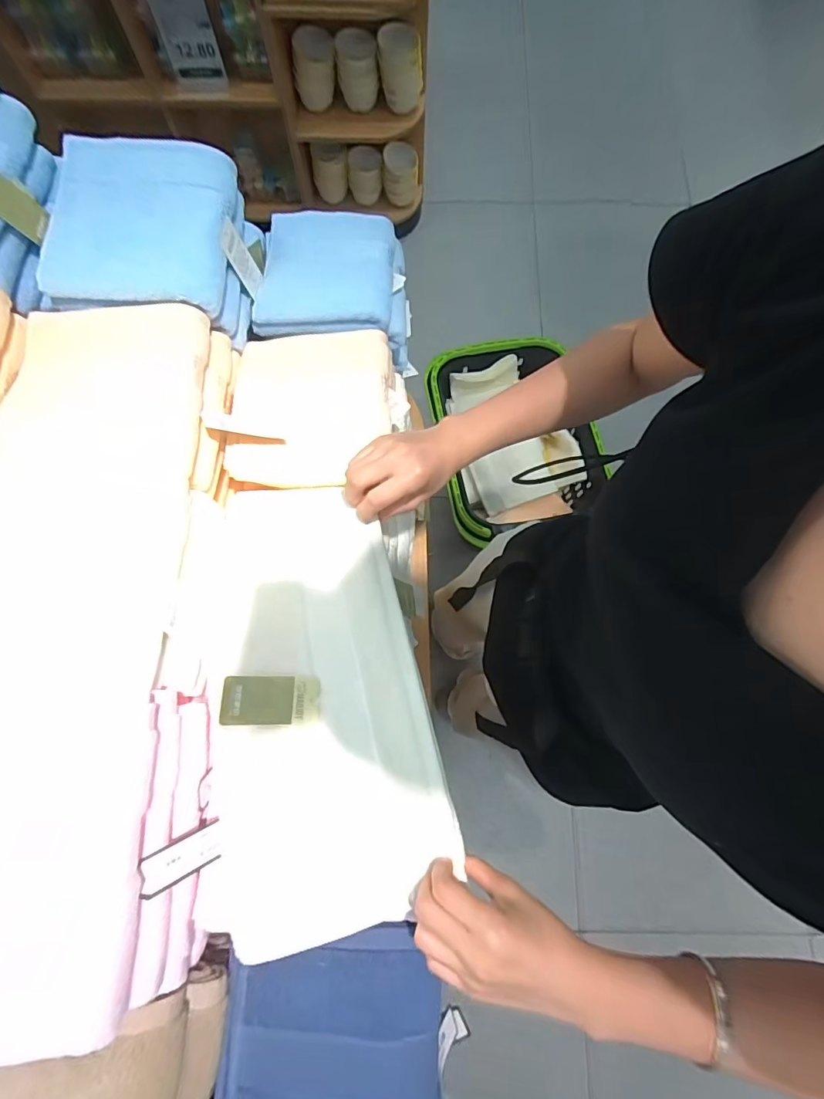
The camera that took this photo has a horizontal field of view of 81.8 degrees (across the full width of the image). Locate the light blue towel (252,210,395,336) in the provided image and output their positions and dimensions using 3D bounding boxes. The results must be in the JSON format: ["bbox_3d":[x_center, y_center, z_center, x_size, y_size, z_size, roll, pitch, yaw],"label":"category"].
[{"bbox_3d":[-0.103,-0.340,0.568,0.156,0.032,0.179,2,75,0],"label":"light blue towel"}]

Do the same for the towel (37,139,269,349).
[{"bbox_3d":[-0.273,-0.322,0.507,0.185,0.102,0.182,1,75,-1],"label":"towel"}]

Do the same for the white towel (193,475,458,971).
[{"bbox_3d":[-0.079,0.113,0.404,0.185,0.039,0.351,-7,76,-3],"label":"white towel"}]

